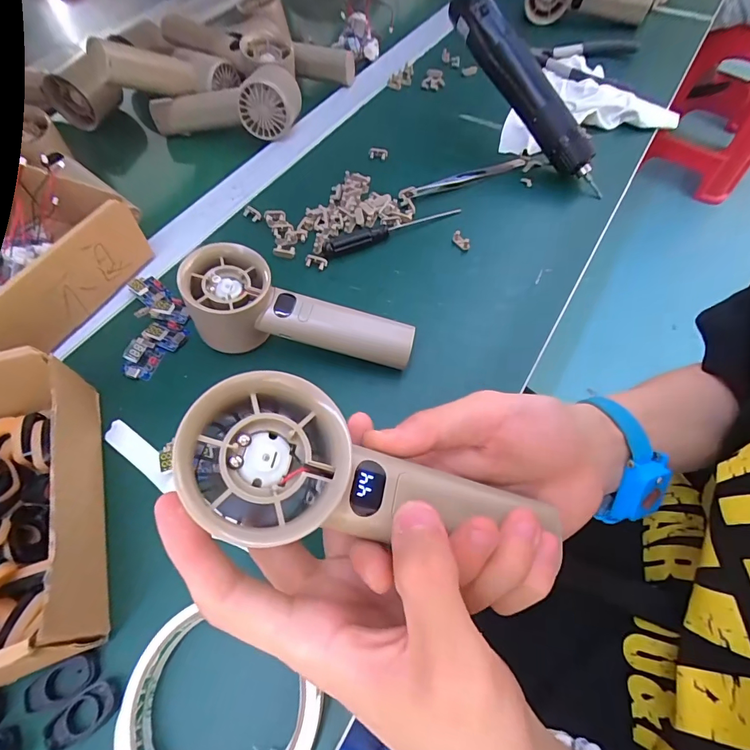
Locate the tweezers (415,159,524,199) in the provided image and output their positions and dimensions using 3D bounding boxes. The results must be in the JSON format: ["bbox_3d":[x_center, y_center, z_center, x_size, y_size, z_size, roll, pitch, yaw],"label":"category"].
[{"bbox_3d":[0.097,-0.199,0.402,0.131,0.011,0.012,-25,63,-13],"label":"tweezers"}]

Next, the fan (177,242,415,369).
[{"bbox_3d":[-0.051,-0.043,0.283,0.154,0.059,0.057,8,60,5],"label":"fan"}]

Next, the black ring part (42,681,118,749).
[{"bbox_3d":[-0.144,0.167,0.196,0.033,0.006,0.017,-35,66,-18],"label":"black ring part"}]

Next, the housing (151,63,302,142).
[{"bbox_3d":[-0.159,-0.300,0.434,0.157,0.057,0.068,14,62,6],"label":"housing"}]

